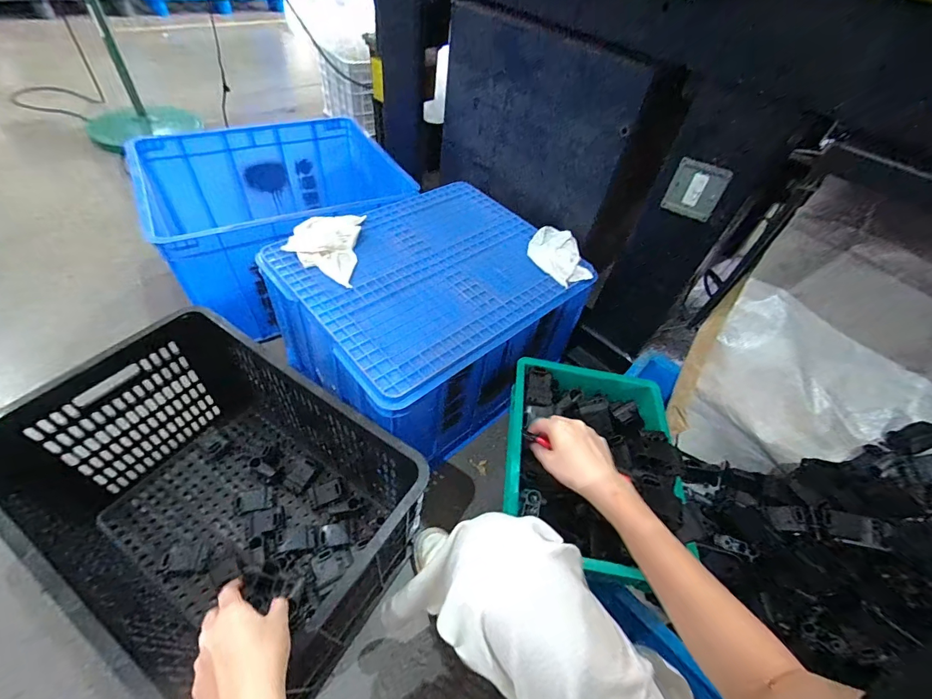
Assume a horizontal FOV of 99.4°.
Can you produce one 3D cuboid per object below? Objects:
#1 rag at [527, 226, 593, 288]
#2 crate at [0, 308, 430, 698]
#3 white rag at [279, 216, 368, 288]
[{"bbox_3d":[0.203,-0.220,0.880,0.116,0.026,0.201,-4,52,-13],"label":"rag"},{"bbox_3d":[-0.411,0.247,0.679,0.603,0.328,0.408,30,52,16],"label":"crate"},{"bbox_3d":[-0.296,-0.216,0.819,0.140,0.030,0.199,4,50,-6],"label":"white rag"}]

